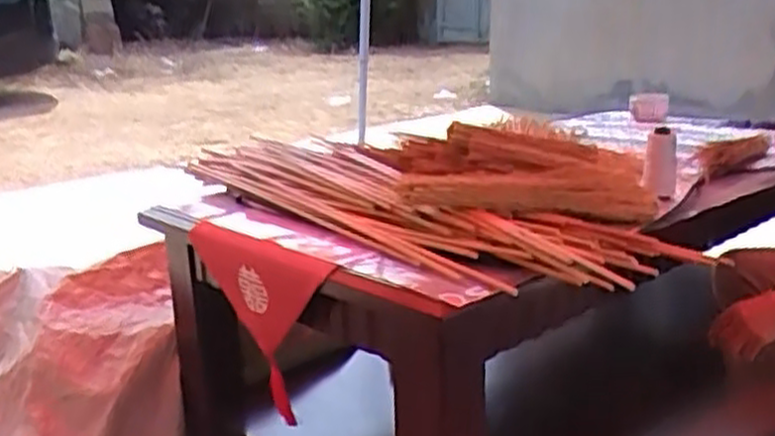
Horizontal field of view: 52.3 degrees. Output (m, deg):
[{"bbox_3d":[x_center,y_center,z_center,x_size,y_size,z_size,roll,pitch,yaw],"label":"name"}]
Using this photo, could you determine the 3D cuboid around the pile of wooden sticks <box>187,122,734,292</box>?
[{"bbox_3d":[0.063,-0.072,1.246,0.401,0.124,0.874,-13,18,-36],"label":"pile of wooden sticks"}]

